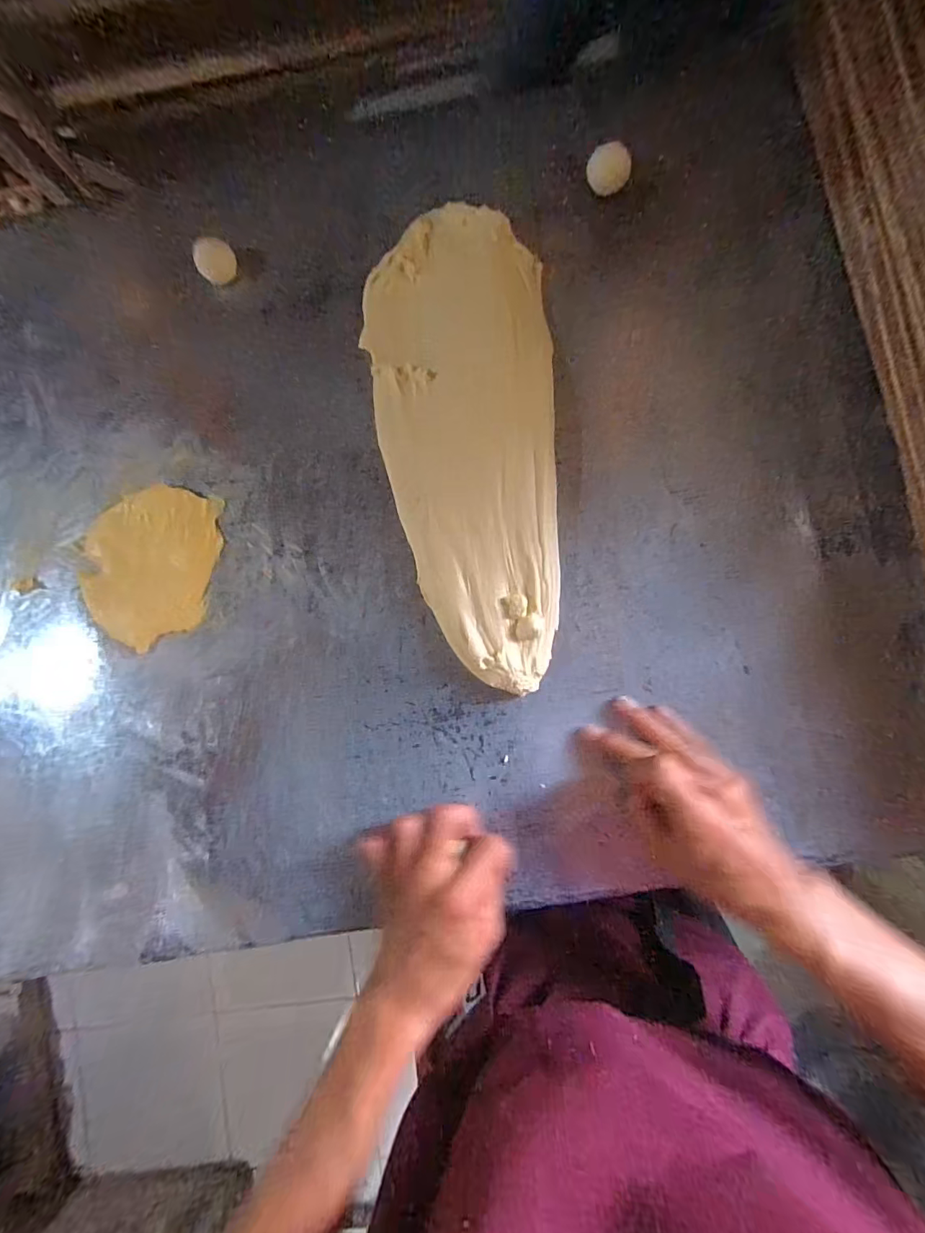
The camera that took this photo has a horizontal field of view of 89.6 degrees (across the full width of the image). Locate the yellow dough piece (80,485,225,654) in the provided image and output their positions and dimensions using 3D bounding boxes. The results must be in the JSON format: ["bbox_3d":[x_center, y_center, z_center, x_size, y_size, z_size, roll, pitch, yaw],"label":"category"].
[{"bbox_3d":[-0.252,-0.042,0.375,0.098,0.016,0.125,13,87,6],"label":"yellow dough piece"}]

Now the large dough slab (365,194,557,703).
[{"bbox_3d":[0.007,-0.126,0.357,0.133,0.027,0.353,-7,85,4],"label":"large dough slab"}]

